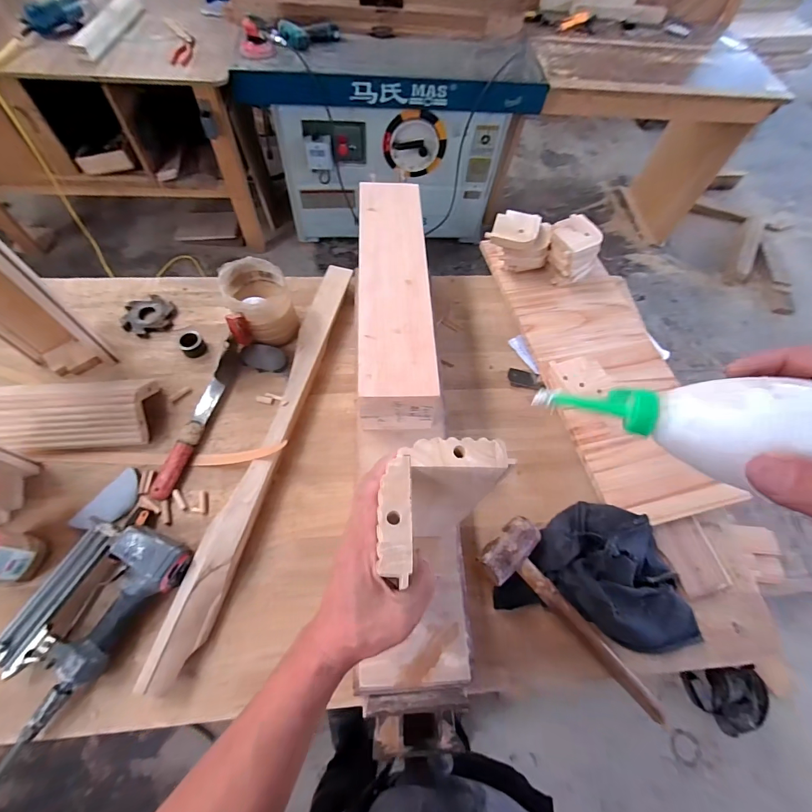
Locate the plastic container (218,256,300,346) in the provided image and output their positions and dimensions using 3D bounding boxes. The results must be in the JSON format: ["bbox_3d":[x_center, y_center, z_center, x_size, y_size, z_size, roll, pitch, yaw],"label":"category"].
[{"bbox_3d":[-0.290,-0.202,0.786,0.115,0.125,0.131,-29,69,-18],"label":"plastic container"}]

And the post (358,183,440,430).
[{"bbox_3d":[-0.024,-0.203,0.731,0.124,0.117,0.487,0,63,-6],"label":"post"}]

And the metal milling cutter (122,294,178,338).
[{"bbox_3d":[-0.546,-0.195,0.833,0.102,0.019,0.101,2,63,-4],"label":"metal milling cutter"}]

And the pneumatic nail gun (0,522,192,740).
[{"bbox_3d":[-0.453,0.286,0.558,0.155,0.049,0.260,34,65,12],"label":"pneumatic nail gun"}]

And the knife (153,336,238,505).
[{"bbox_3d":[-0.385,0.011,0.739,0.038,0.032,0.334,12,63,0],"label":"knife"}]

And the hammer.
[{"bbox_3d":[0.267,0.328,0.607,0.111,0.060,0.334,-39,73,-21],"label":"hammer"}]

